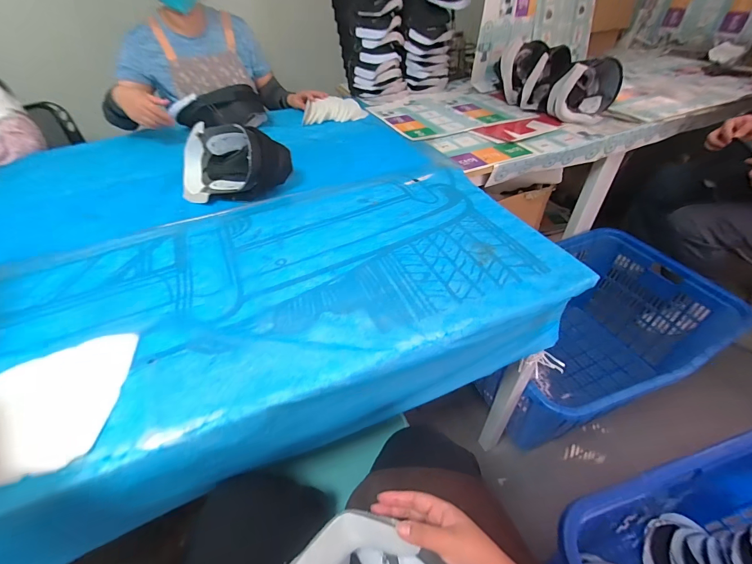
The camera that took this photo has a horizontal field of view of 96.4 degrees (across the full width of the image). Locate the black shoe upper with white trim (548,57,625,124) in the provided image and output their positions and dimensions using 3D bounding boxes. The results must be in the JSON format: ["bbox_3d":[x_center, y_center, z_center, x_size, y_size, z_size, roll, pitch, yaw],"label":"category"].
[{"bbox_3d":[0.607,-0.555,0.979,0.137,0.130,0.212,30,53,30],"label":"black shoe upper with white trim"}]

